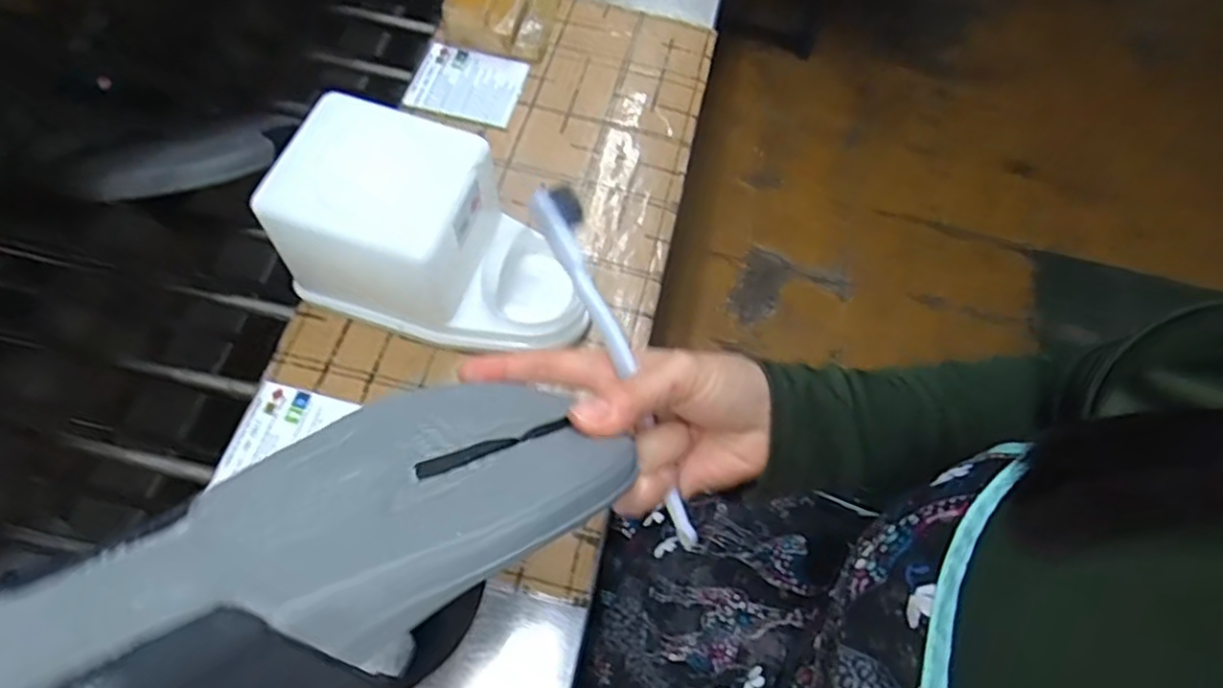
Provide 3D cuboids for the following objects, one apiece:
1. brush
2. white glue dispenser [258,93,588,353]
[{"bbox_3d":[0.004,0.007,0.316,0.022,0.012,0.175,-22,83,-13],"label":"brush"},{"bbox_3d":[-0.108,-0.065,0.441,0.196,0.100,0.100,17,64,2],"label":"white glue dispenser"}]

